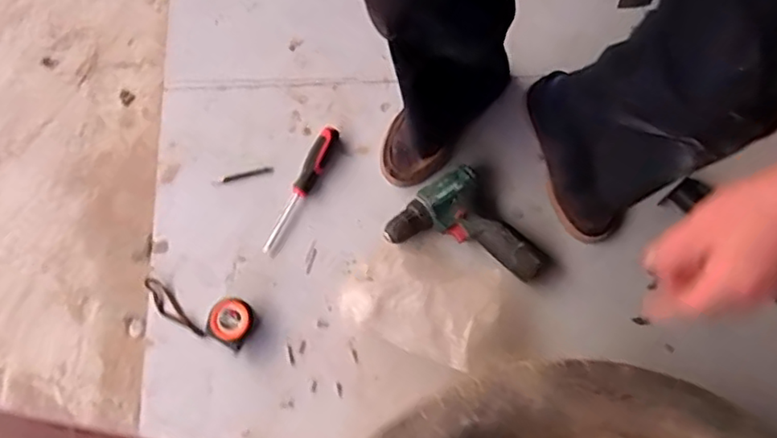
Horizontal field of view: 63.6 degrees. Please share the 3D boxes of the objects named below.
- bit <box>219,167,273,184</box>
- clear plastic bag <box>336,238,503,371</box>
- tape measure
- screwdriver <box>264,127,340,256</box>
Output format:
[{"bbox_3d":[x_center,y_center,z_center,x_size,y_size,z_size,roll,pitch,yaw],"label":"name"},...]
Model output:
[{"bbox_3d":[-0.214,-0.066,0.940,0.079,0.009,0.012,-14,71,-7],"label":"bit"},{"bbox_3d":[0.045,0.100,0.844,0.195,0.075,0.159,30,72,9],"label":"clear plastic bag"},{"bbox_3d":[-0.263,0.118,0.851,0.164,0.032,0.062,25,71,7],"label":"tape measure"},{"bbox_3d":[-0.129,-0.045,0.921,0.034,0.025,0.205,21,71,6],"label":"screwdriver"}]

